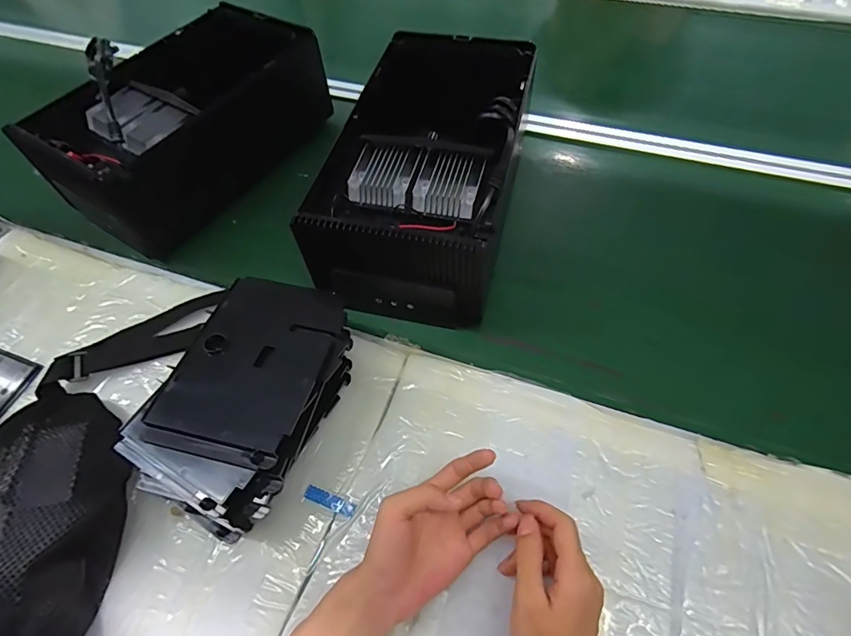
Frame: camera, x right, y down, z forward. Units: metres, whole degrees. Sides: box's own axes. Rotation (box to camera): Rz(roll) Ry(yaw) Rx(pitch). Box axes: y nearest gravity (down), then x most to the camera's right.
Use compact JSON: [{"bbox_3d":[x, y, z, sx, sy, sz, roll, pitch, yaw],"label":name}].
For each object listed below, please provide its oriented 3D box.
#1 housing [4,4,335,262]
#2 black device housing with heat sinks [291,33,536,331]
[{"bbox_3d":[-0.324,-0.272,0.639,0.216,0.130,0.343,27,63,19],"label":"housing"},{"bbox_3d":[0.006,-0.175,0.559,0.185,0.131,0.343,11,59,11],"label":"black device housing with heat sinks"}]

